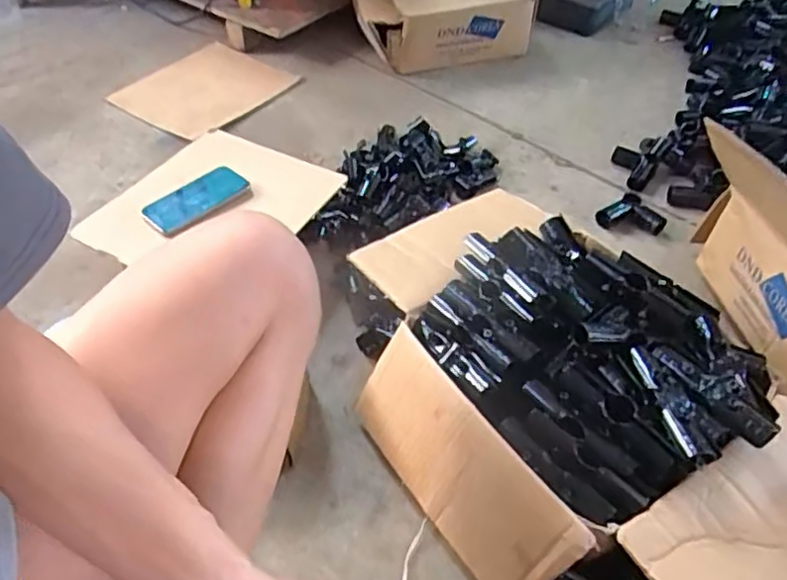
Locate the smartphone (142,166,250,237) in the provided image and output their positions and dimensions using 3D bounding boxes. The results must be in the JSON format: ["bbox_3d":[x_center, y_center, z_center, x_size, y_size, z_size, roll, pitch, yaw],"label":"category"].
[{"bbox_3d":[-0.278,-0.129,0.908,0.071,0.014,0.141,36,56,28],"label":"smartphone"}]

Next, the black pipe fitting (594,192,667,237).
[{"bbox_3d":[0.387,-0.118,1.044,0.109,0.039,0.088,-32,55,-27],"label":"black pipe fitting"}]

